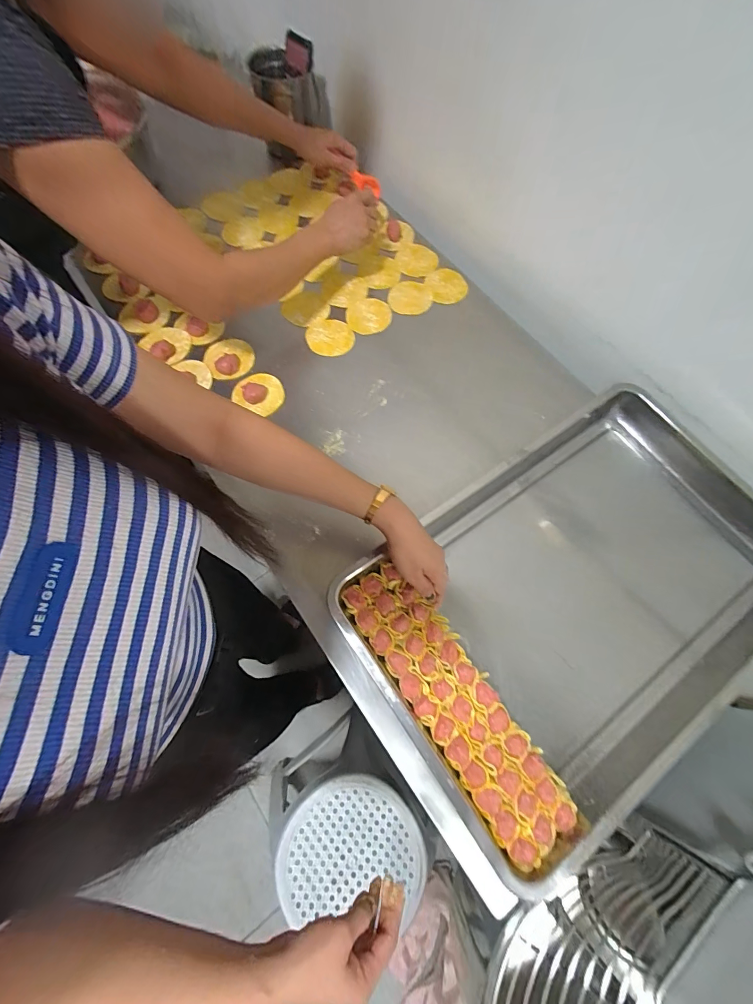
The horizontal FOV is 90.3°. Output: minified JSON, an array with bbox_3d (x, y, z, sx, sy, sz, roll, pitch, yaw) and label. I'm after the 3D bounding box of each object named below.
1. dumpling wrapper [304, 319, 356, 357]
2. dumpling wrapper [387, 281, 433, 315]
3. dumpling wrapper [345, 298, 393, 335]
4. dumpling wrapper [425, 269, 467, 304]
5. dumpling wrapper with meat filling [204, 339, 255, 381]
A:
[{"bbox_3d":[-0.082,-0.292,0.665,0.084,0.005,0.076,22,70,6],"label":"dumpling wrapper"},{"bbox_3d":[0.064,-0.384,0.703,0.080,0.006,0.077,11,71,3],"label":"dumpling wrapper"},{"bbox_3d":[-0.014,-0.340,0.684,0.079,0.004,0.082,11,69,2],"label":"dumpling wrapper"},{"bbox_3d":[0.135,-0.411,0.712,0.074,0.005,0.080,1,69,-2],"label":"dumpling wrapper"},{"bbox_3d":[-0.254,-0.249,0.647,0.082,0.017,0.075,1,69,-2],"label":"dumpling wrapper with meat filling"}]

